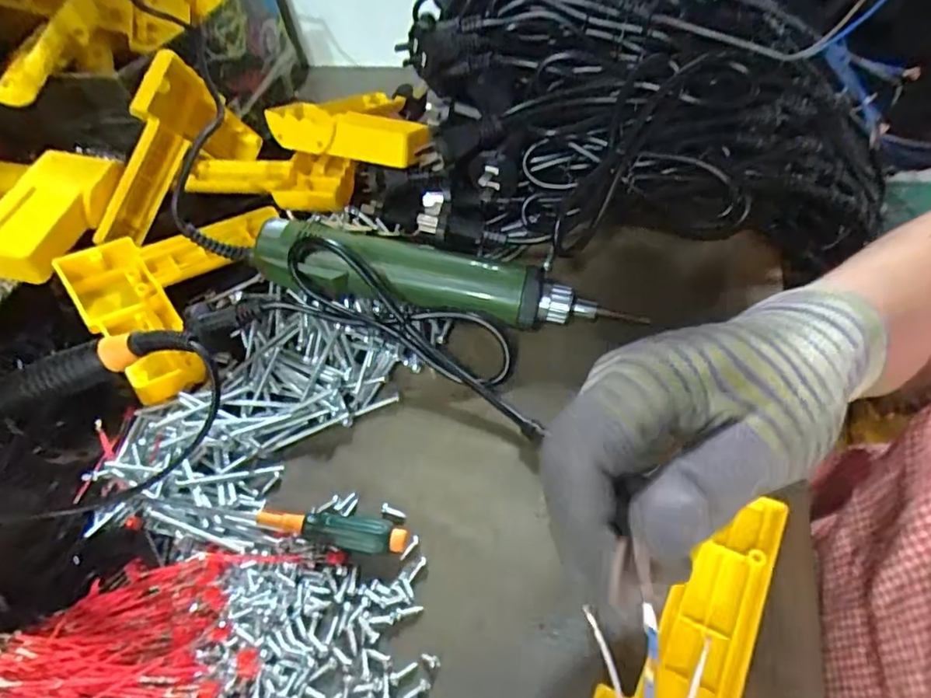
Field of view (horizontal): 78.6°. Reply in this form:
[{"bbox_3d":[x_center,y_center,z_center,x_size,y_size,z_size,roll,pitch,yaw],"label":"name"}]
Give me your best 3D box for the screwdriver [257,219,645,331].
[{"bbox_3d":[-0.015,-0.045,0.354,0.235,0.044,0.046,6,50,9],"label":"screwdriver"}]

